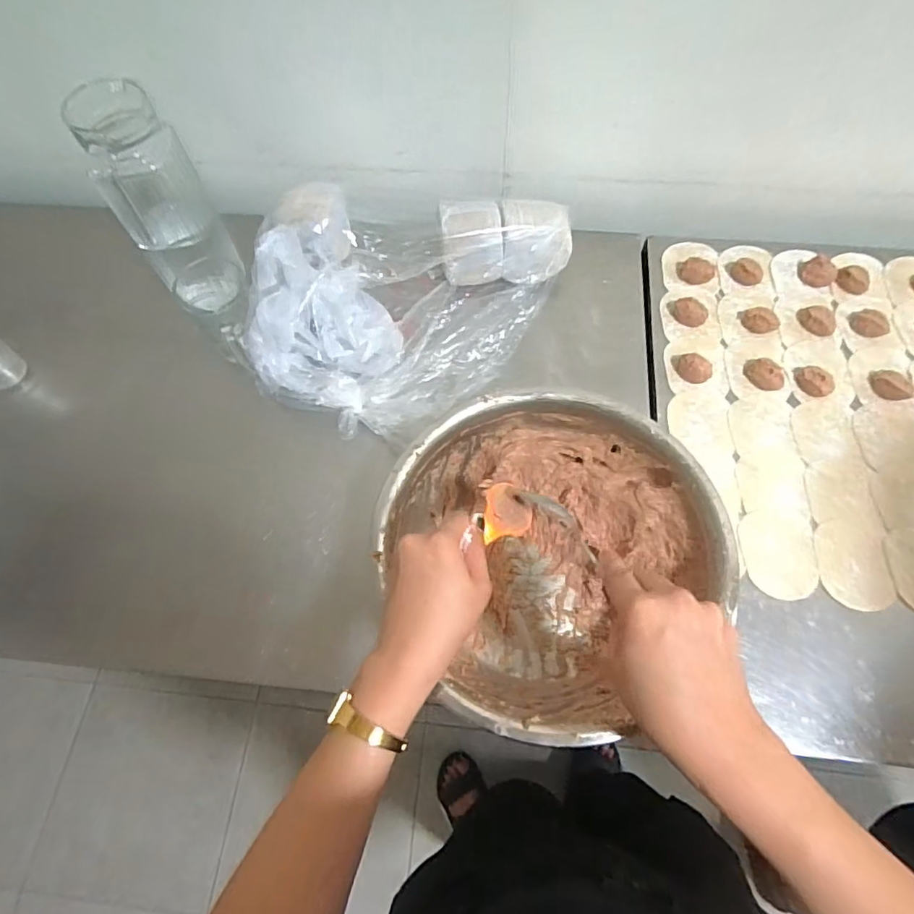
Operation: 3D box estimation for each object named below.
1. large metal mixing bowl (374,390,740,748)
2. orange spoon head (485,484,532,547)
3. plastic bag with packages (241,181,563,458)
[{"bbox_3d":[0.082,0.084,0.489,0.265,0.121,0.261,-1,66,3],"label":"large metal mixing bowl"},{"bbox_3d":[0.043,0.044,0.420,0.043,0.015,0.045,16,63,-23],"label":"orange spoon head"},{"bbox_3d":[-0.073,-0.204,0.634,0.317,0.109,0.364,28,70,14],"label":"plastic bag with packages"}]

